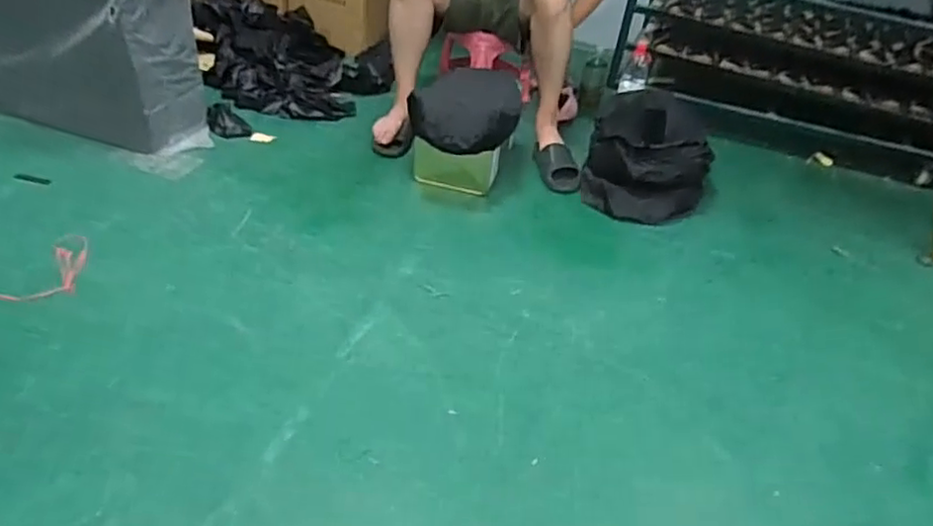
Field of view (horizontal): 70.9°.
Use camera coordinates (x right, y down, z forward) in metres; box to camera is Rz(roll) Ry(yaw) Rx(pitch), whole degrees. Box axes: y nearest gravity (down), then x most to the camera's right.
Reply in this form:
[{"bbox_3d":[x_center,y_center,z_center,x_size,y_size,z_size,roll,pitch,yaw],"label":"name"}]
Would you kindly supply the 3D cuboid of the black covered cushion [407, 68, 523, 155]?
[{"bbox_3d":[-0.002,-0.457,1.878,0.310,0.163,0.316,5,36,-1],"label":"black covered cushion"}]

